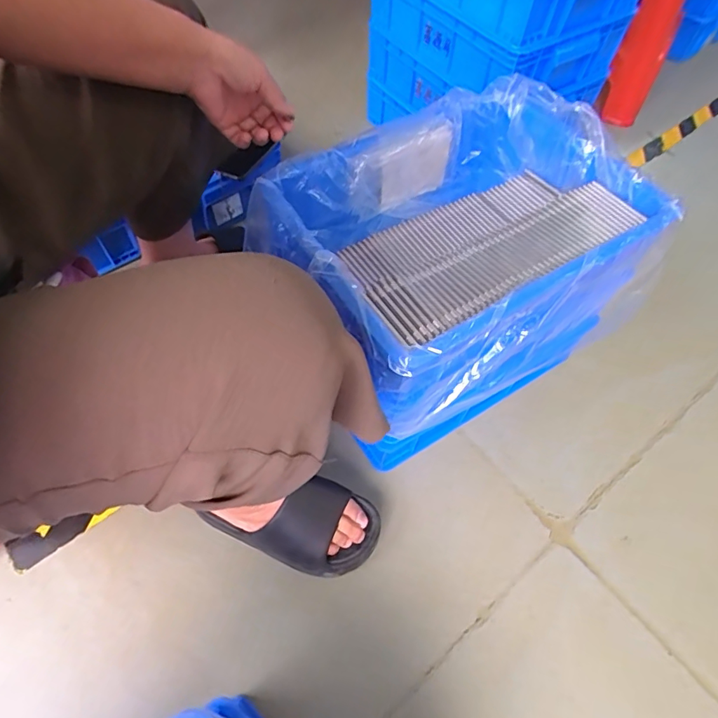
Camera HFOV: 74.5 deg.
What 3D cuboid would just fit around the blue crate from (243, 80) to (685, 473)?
[{"bbox_3d":[0.116,-0.110,0.652,0.448,0.292,0.321,-28,63,-18],"label":"blue crate"}]

